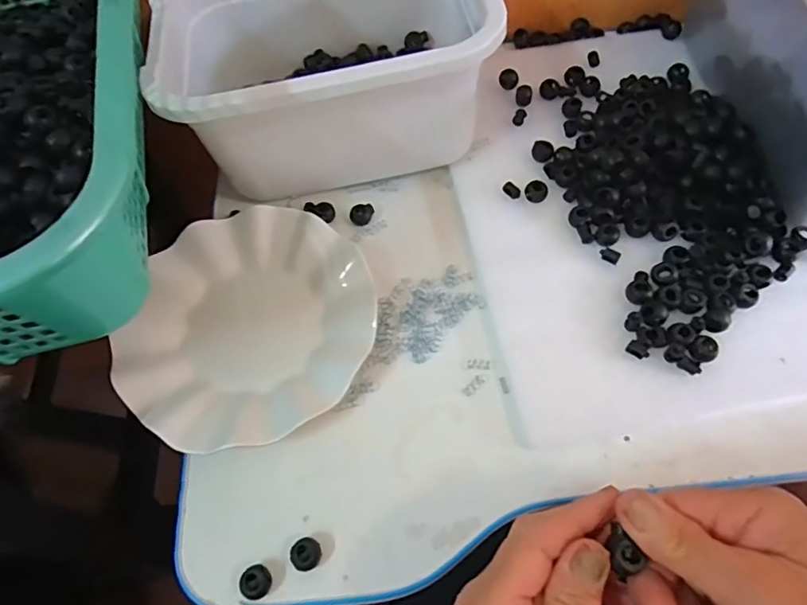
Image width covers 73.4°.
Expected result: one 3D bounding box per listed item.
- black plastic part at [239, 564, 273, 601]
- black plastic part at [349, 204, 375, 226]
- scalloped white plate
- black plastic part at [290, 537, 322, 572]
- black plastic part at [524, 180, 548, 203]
[{"bbox_3d":[-0.086,0.162,0.314,0.017,0.009,0.018,-2,61,3],"label":"black plastic part"},{"bbox_3d":[-0.034,-0.072,0.443,0.020,0.011,0.014,-13,61,-3],"label":"black plastic part"},{"bbox_3d":[-0.111,0.013,0.386,0.176,0.020,0.168,-2,61,3],"label":"scalloped white plate"},{"bbox_3d":[-0.058,0.149,0.320,0.017,0.012,0.018,-2,61,3],"label":"black plastic part"},{"bbox_3d":[0.106,-0.089,0.432,0.017,0.008,0.016,-32,64,-14],"label":"black plastic part"}]

